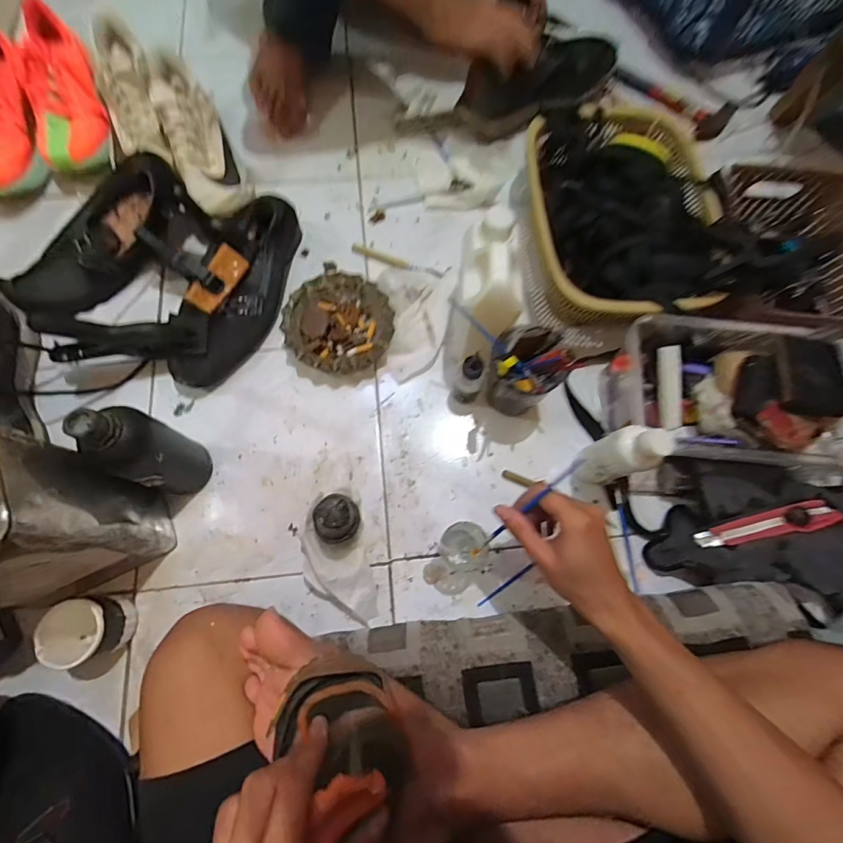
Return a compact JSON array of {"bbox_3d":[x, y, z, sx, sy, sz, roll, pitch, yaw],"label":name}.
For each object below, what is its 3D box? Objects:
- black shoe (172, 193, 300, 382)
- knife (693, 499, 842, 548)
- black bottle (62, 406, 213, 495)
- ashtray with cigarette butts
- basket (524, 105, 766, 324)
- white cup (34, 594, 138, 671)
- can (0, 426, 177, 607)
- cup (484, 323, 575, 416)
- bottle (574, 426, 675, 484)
[{"bbox_3d":[-0.243,-0.178,0.579,0.087,0.076,0.282,12,73,2],"label":"black shoe"},{"bbox_3d":[0.409,0.124,0.506,0.147,0.025,0.031,-21,72,22],"label":"knife"},{"bbox_3d":[-0.288,0.037,0.455,0.054,0.178,0.068,23,73,6],"label":"black bottle"},{"bbox_3d":[-0.110,-0.135,0.586,0.147,0.041,0.148,0,72,-2],"label":"ashtray with cigarette butts"},{"bbox_3d":[0.270,-0.288,0.592,0.249,0.097,0.323,-14,73,-6],"label":"basket"},{"bbox_3d":[-0.355,0.221,0.458,0.061,0.073,0.062,0,72,-2],"label":"white cup"},{"bbox_3d":[-0.365,0.096,0.401,0.150,0.247,0.109,-18,74,-7],"label":"can"},{"bbox_3d":[0.122,-0.060,0.523,0.080,0.127,0.073,0,72,-2],"label":"cup"},{"bbox_3d":[0.214,0.042,0.475,0.042,0.153,0.047,-25,75,-9],"label":"bottle"}]

